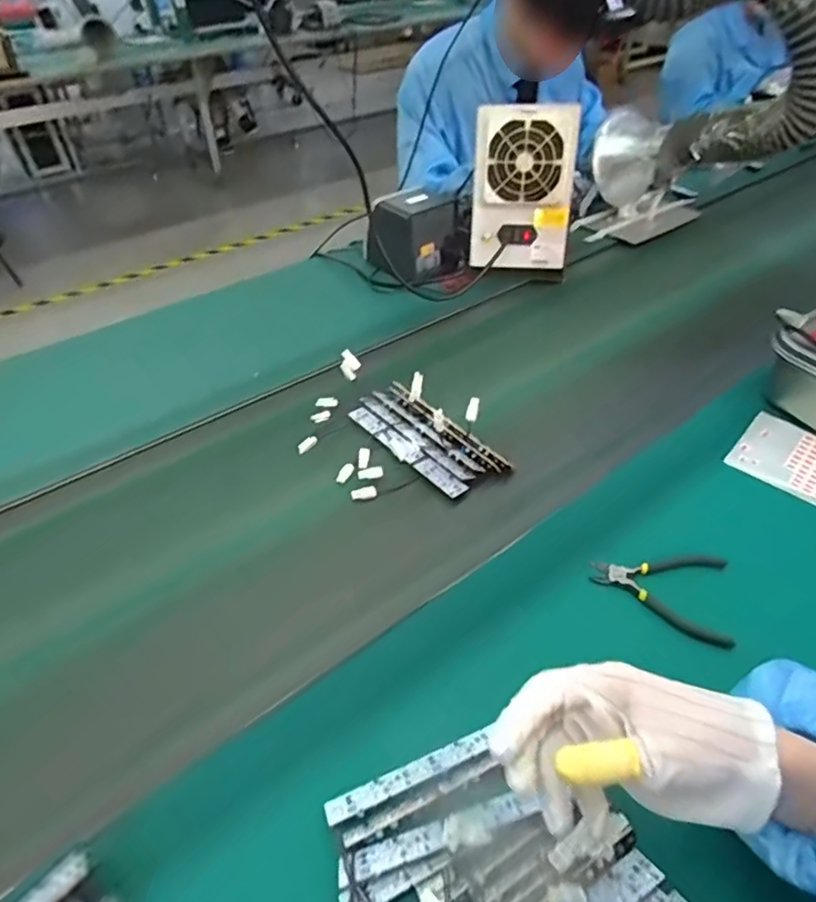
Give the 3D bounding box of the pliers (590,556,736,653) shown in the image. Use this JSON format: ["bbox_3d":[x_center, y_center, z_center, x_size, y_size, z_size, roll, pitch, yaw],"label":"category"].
[{"bbox_3d":[0.232,0.129,0.527,0.117,0.016,0.090,6,44,11],"label":"pliers"}]

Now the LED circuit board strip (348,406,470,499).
[{"bbox_3d":[-0.007,-0.004,0.681,0.024,0.009,0.194,-37,50,-21],"label":"LED circuit board strip"}]

